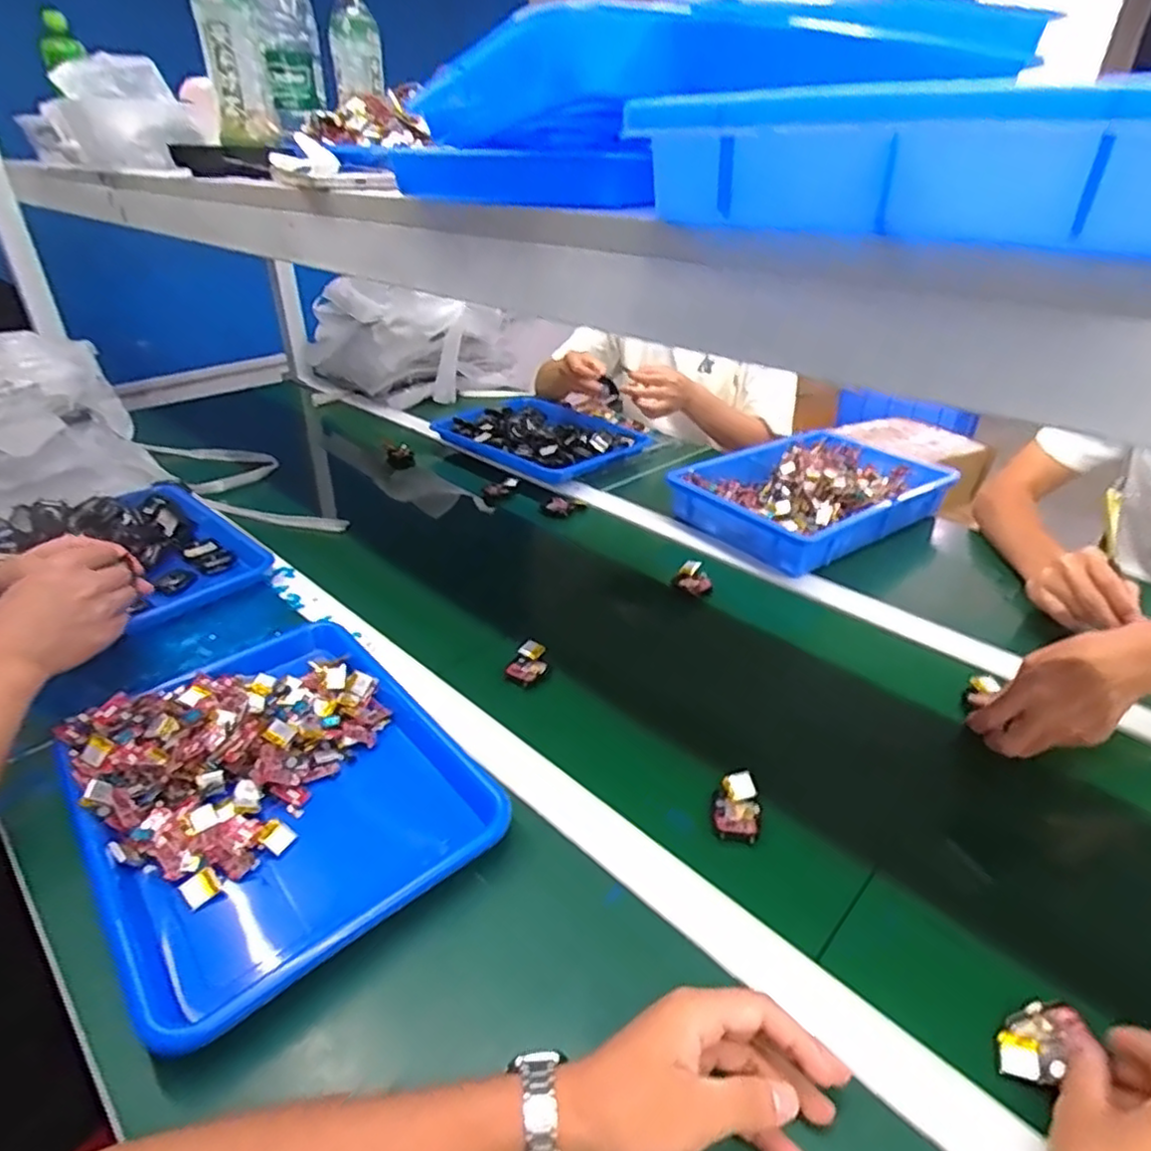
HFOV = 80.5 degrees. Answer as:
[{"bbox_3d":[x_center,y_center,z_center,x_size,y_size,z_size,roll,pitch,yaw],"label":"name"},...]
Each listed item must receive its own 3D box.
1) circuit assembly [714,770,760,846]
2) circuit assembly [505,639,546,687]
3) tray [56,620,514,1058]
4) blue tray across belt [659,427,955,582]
[{"bbox_3d":[0.128,0.183,0.539,0.035,0.020,0.057,4,32,8],"label":"circuit assembly"},{"bbox_3d":[-0.046,0.089,0.692,0.030,0.019,0.051,16,35,24],"label":"circuit assembly"},{"bbox_3d":[-0.232,0.164,0.537,0.263,0.056,0.327,-26,40,-34],"label":"tray"},{"bbox_3d":[0.342,-0.128,0.985,0.376,0.056,0.249,-20,37,-29],"label":"blue tray across belt"}]

